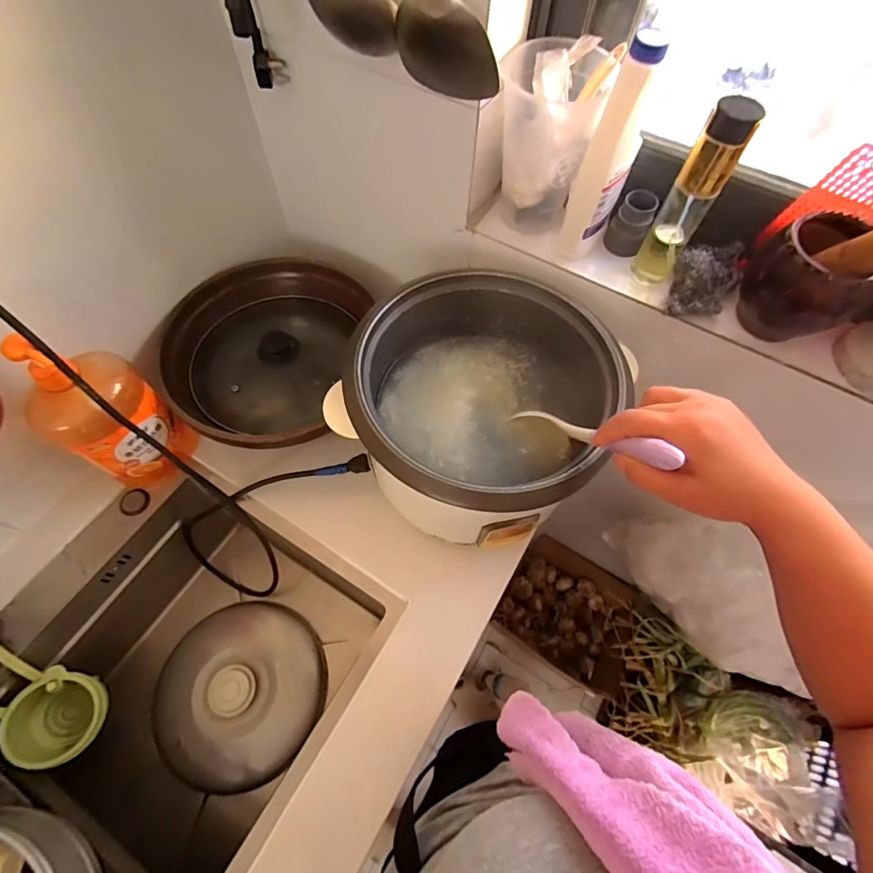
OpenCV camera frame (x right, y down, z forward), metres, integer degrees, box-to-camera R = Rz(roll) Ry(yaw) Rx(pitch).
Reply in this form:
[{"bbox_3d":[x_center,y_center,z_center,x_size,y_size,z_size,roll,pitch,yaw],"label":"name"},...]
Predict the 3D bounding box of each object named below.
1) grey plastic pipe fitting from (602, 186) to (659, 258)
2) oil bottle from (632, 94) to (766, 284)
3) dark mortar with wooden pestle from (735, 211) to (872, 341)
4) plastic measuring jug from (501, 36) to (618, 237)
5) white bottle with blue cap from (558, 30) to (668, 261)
[{"bbox_3d":[0.228,-0.248,0.519,0.040,0.064,0.045,21,64,9],"label":"grey plastic pipe fitting"},{"bbox_3d":[0.251,-0.232,0.439,0.042,0.179,0.036,30,66,13],"label":"oil bottle"},{"bbox_3d":[0.380,-0.170,0.416,0.092,0.173,0.116,-39,70,-19],"label":"dark mortar with wooden pestle"},{"bbox_3d":[0.118,-0.325,0.497,0.101,0.165,0.092,16,64,7],"label":"plastic measuring jug"},{"bbox_3d":[0.179,-0.286,0.455,0.049,0.201,0.070,25,65,11],"label":"white bottle with blue cap"}]

